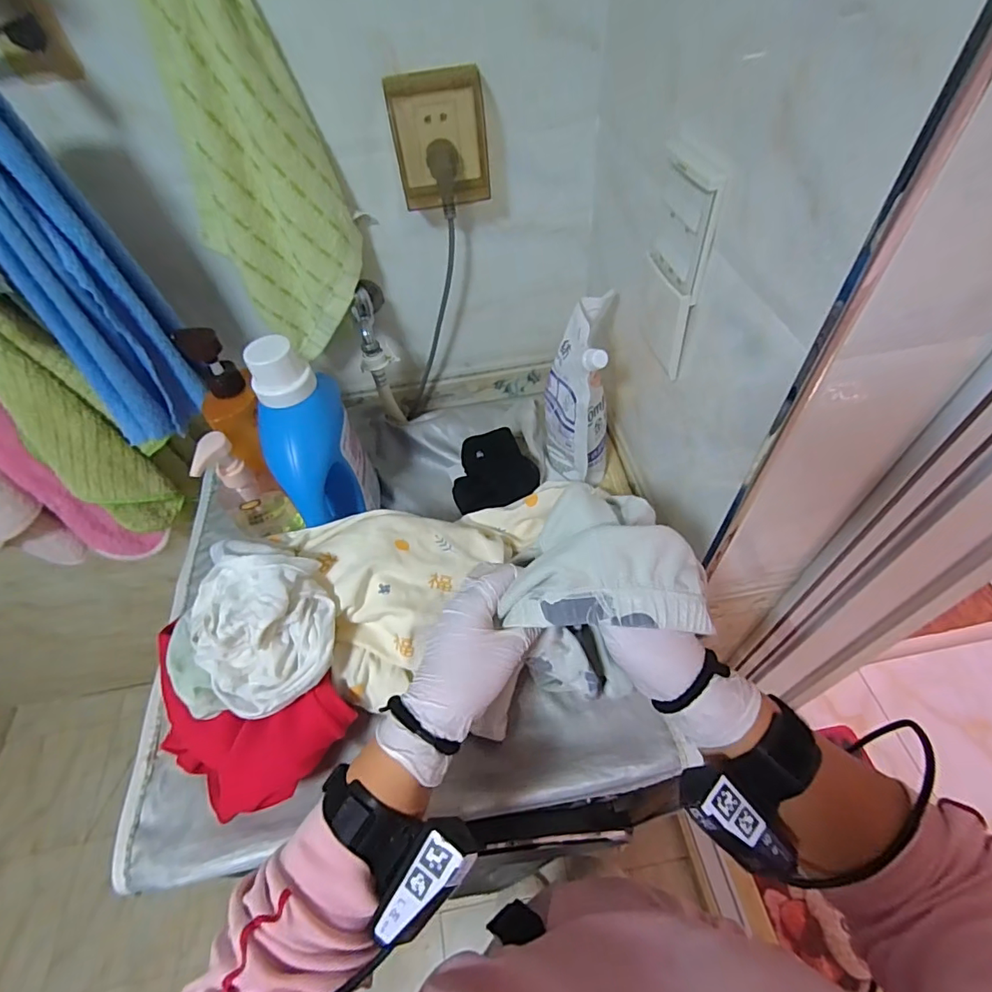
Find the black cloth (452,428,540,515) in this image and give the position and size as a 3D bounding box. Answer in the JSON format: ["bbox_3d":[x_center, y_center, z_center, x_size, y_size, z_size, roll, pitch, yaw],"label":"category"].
[{"bbox_3d":[-0.003,-0.028,0.647,0.109,0.060,0.097,-8,53,-1],"label":"black cloth"}]

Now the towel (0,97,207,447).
[{"bbox_3d":[-0.402,-0.198,0.487,0.107,0.317,0.062,-28,56,-15],"label":"towel"}]

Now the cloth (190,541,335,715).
[{"bbox_3d":[-0.215,0.106,0.454,0.118,0.069,0.152,-27,55,-15],"label":"cloth"}]

